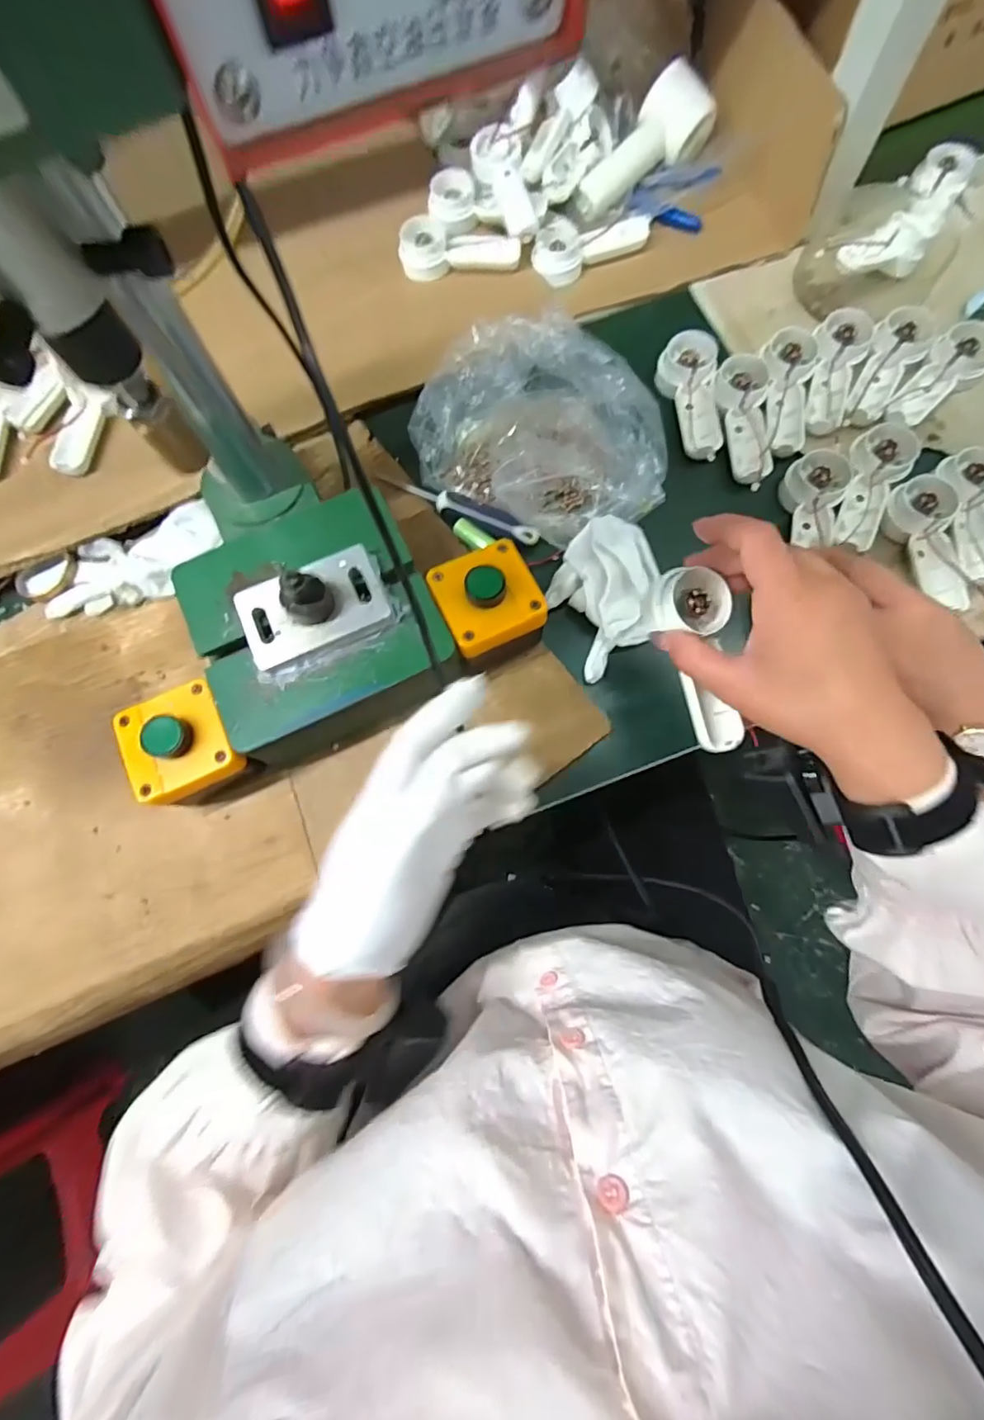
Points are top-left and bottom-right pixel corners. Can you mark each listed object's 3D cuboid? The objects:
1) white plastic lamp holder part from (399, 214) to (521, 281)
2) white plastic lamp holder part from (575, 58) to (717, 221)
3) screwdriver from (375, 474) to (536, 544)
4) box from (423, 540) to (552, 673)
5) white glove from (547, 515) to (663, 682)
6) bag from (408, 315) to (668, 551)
[{"bbox_3d":[-0.030,-0.430,0.492,0.108,0.022,0.044,-8,74,1],"label":"white plastic lamp holder part"},{"bbox_3d":[0.142,-0.538,0.505,0.147,0.045,0.055,-42,76,-8],"label":"white plastic lamp holder part"},{"bbox_3d":[-0.028,-0.171,0.439,0.144,0.021,0.023,25,77,10],"label":"screwdriver"},{"bbox_3d":[-0.002,-0.075,0.390,0.069,0.058,0.078,-25,75,-4],"label":"box"},{"bbox_3d":[0.088,-0.088,0.402,0.079,0.030,0.098,-27,75,-4],"label":"white glove"},{"bbox_3d":[0.041,-0.228,0.436,0.206,0.050,0.170,18,76,8],"label":"bag"}]

